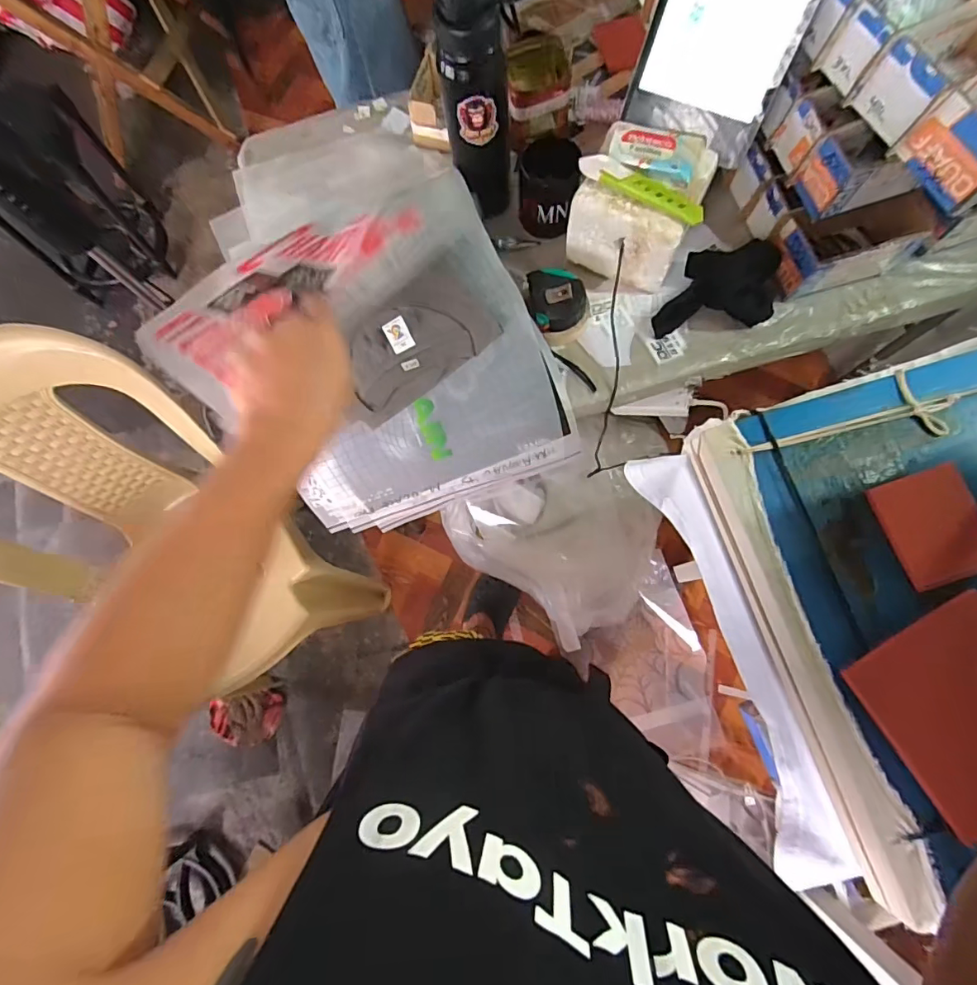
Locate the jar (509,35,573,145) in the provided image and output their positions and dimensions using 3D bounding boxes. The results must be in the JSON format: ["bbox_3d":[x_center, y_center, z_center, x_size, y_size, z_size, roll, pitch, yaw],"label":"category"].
[{"bbox_3d":[0.071,-0.567,0.718,0.085,0.080,0.094,-1,77,1],"label":"jar"}]

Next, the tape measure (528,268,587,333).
[{"bbox_3d":[0.091,-0.255,0.658,0.073,0.040,0.071,-9,77,-1],"label":"tape measure"}]

